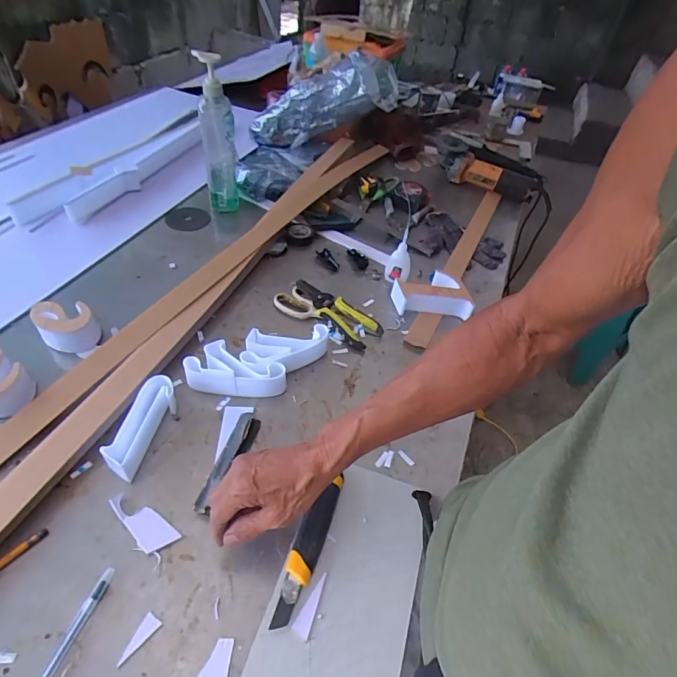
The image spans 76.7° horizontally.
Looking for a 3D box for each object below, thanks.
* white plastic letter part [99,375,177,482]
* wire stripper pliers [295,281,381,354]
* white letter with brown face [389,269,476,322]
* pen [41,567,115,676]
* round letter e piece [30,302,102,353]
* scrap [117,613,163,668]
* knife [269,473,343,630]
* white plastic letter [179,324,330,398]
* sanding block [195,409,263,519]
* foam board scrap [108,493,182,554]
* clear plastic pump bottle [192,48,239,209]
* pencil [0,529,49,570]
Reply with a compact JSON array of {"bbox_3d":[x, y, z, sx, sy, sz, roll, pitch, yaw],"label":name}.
[{"bbox_3d":[-0.243,0.108,0.532,0.044,0.040,0.131,11,46,4],"label":"white plastic letter part"},{"bbox_3d":[-0.007,-0.045,0.728,0.171,0.027,0.061,35,52,25],"label":"wire stripper pliers"},{"bbox_3d":[0.165,-0.083,0.771,0.132,0.052,0.087,5,46,-5],"label":"white letter with brown face"},{"bbox_3d":[-0.251,0.285,0.383,0.013,0.007,0.148,14,46,7],"label":"pen"},{"bbox_3d":[-0.397,-0.018,0.622,0.076,0.045,0.062,-8,47,-14],"label":"round letter e piece"},{"bbox_3d":[-0.185,0.281,0.398,0.017,0.004,0.043,22,47,14],"label":"scrap"},{"bbox_3d":[-0.032,0.220,0.462,0.029,0.019,0.160,17,46,11],"label":"knife"},{"bbox_3d":[-0.113,0.035,0.624,0.208,0.039,0.095,-6,47,-12],"label":"white plastic letter"},{"bbox_3d":[-0.135,0.145,0.524,0.032,0.018,0.141,16,45,10],"label":"sanding block"},{"bbox_3d":[-0.217,0.201,0.469,0.085,0.009,0.032,28,49,20],"label":"foam board scrap"},{"bbox_3d":[-0.235,-0.385,0.839,0.060,0.288,0.072,-5,48,-14],"label":"clear plastic pump bottle"},{"bbox_3d":[-0.338,0.227,0.432,0.009,0.004,0.085,34,51,24],"label":"pencil"}]

